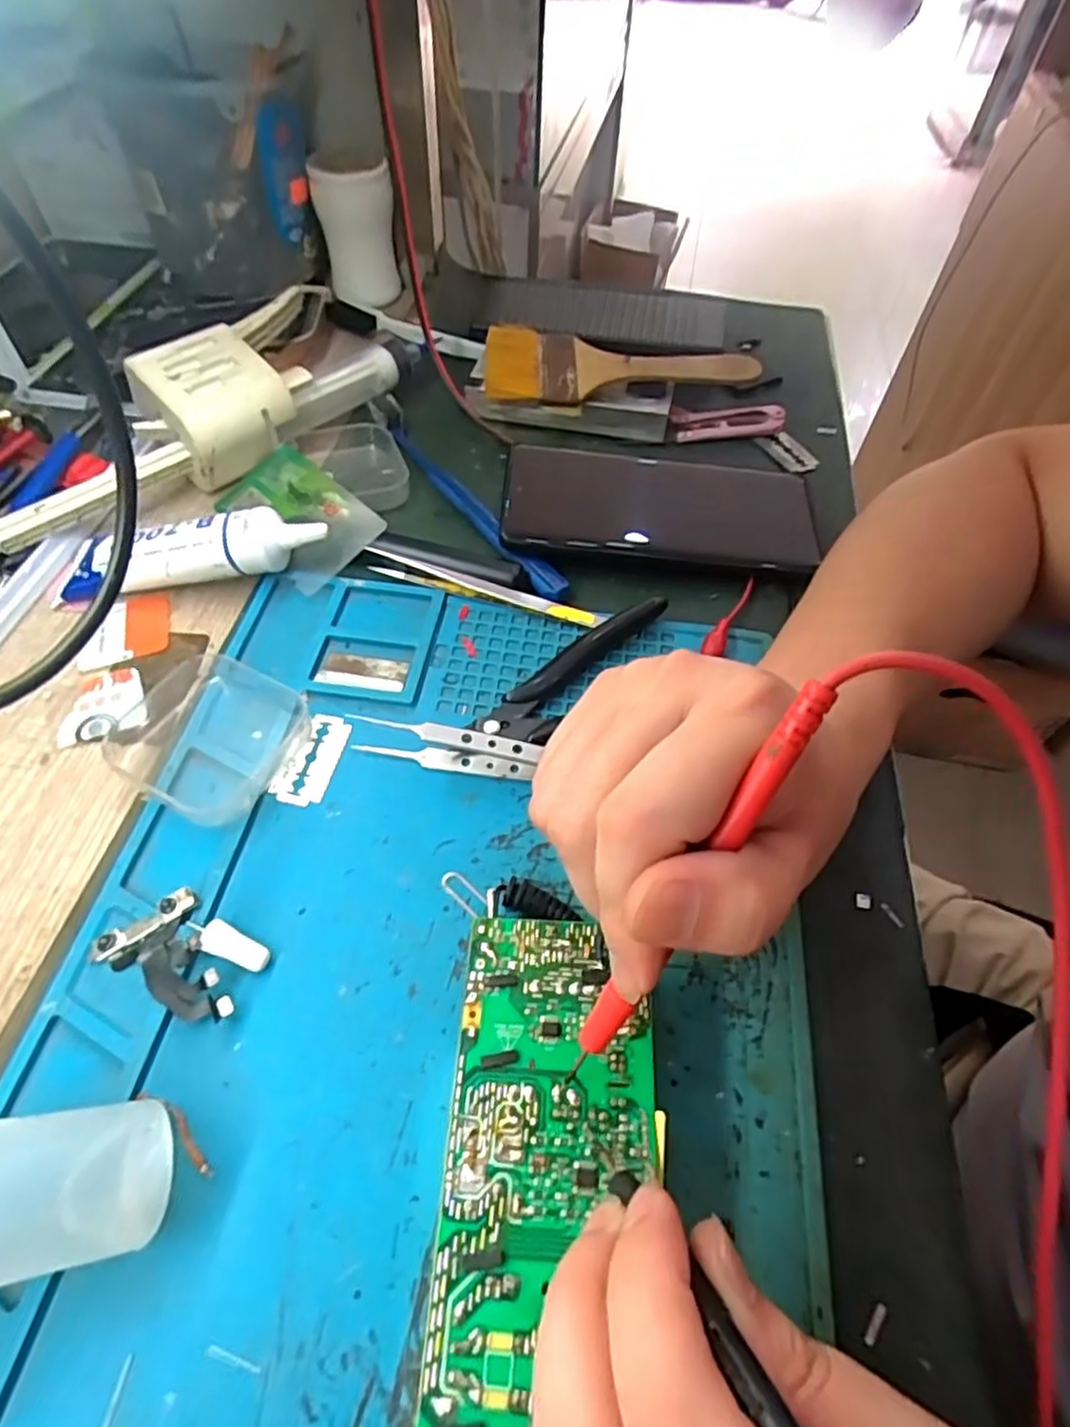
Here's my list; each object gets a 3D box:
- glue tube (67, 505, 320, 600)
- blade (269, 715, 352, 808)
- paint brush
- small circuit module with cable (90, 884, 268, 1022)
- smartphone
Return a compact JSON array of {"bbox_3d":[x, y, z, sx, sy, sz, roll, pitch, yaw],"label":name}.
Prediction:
[{"bbox_3d":[-0.162,-0.076,0.330,0.126,0.022,0.027,-8,55,6],"label":"glue tube"},{"bbox_3d":[-0.091,0.018,0.288,0.021,0.004,0.042,12,55,5],"label":"blade"},{"bbox_3d":[0.051,-0.205,0.420,0.161,0.009,0.056,6,67,1],"label":"paint brush"},{"bbox_3d":[-0.119,0.080,0.237,0.053,0.009,0.031,24,57,13],"label":"small circuit module with cable"},{"bbox_3d":[0.069,-0.107,0.368,0.161,0.009,0.076,5,56,-4],"label":"smartphone"}]

